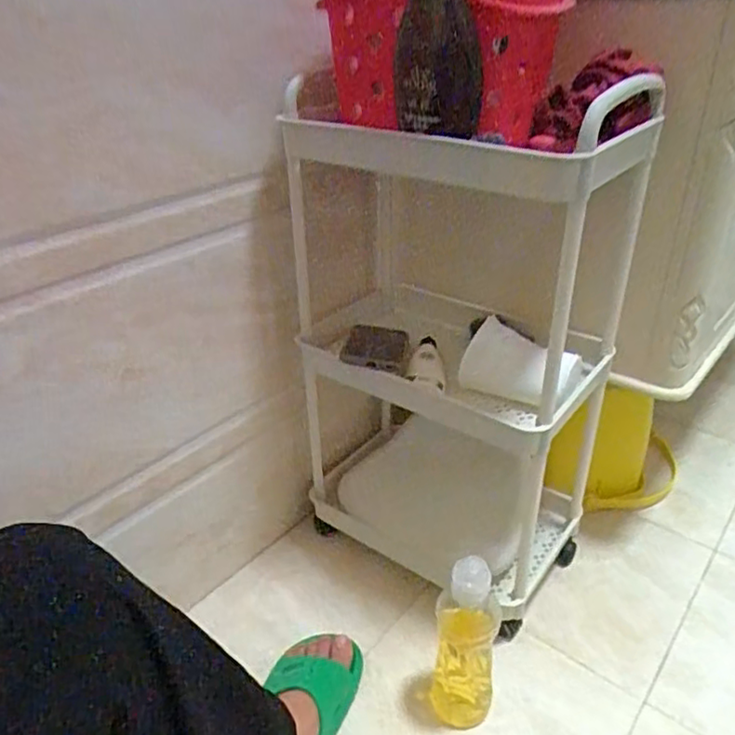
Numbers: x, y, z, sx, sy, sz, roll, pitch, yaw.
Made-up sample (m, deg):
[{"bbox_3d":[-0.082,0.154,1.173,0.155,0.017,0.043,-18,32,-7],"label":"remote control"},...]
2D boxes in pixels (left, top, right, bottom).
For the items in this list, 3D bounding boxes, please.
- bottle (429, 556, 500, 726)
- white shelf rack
[{"bbox_3d":[0.109,0.312,0.707,0.073,0.242,0.058,2,31,8],"label":"bottle"},{"bbox_3d":[0.087,-0.022,0.833,0.414,0.602,0.249,21,38,34],"label":"white shelf rack"}]

